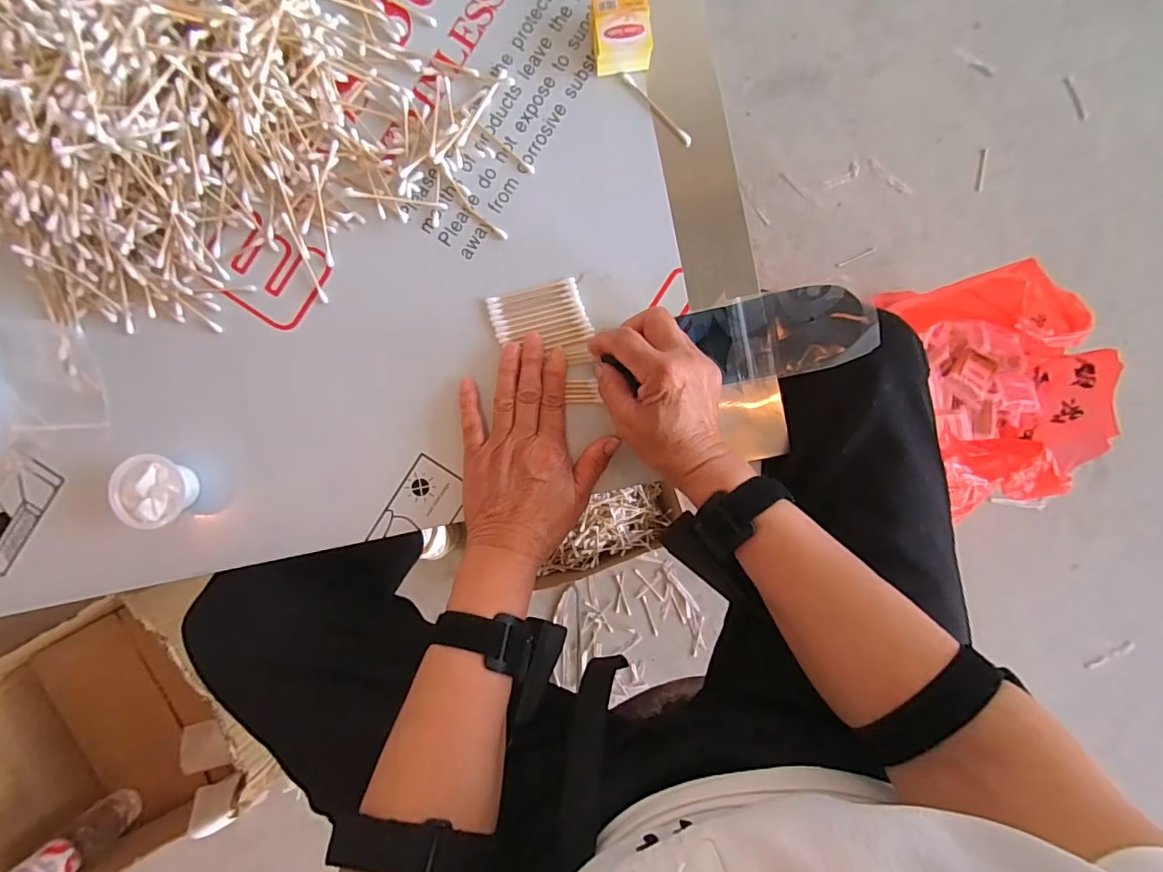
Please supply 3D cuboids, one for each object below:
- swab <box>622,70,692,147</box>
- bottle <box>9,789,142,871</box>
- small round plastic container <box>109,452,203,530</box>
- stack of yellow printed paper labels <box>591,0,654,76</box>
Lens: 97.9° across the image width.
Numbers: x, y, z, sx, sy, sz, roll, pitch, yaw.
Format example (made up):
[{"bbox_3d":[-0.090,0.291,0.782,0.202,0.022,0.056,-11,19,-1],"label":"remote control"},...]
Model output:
[{"bbox_3d":[0.059,-0.253,0.393,0.008,0.006,0.073,-45,89,1],"label":"swab"},{"bbox_3d":[-0.786,0.637,0.759,0.065,0.209,0.068,-36,91,1],"label":"bottle"},{"bbox_3d":[-0.321,0.040,0.387,0.049,0.036,0.051,0,91,0],"label":"small round plastic container"},{"bbox_3d":[0.030,-0.301,0.380,0.042,0.027,0.047,-6,91,0],"label":"stack of yellow printed paper labels"}]

